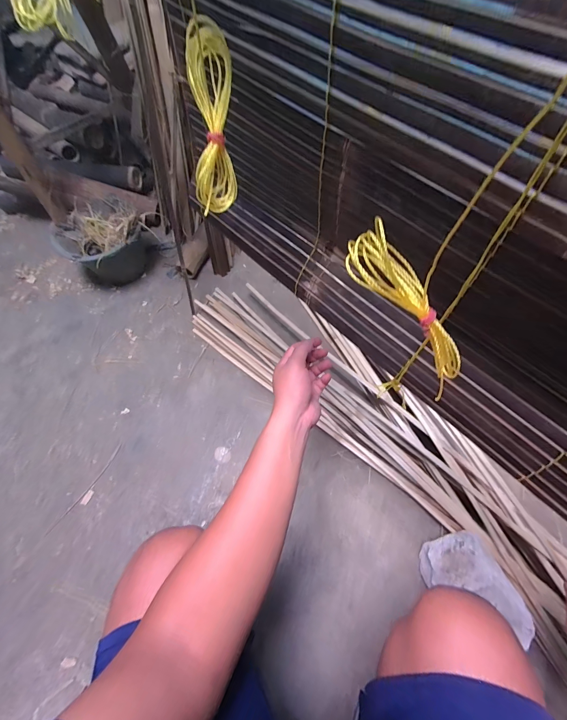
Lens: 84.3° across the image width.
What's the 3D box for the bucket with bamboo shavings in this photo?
[{"bbox_3d":[-0.568,-0.375,0.991,0.256,0.194,0.216,33,69,16],"label":"bucket with bamboo shavings"}]

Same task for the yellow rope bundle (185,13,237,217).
[{"bbox_3d":[-0.045,-0.149,0.198,0.024,0.098,0.017,-2,22,-5],"label":"yellow rope bundle"}]

